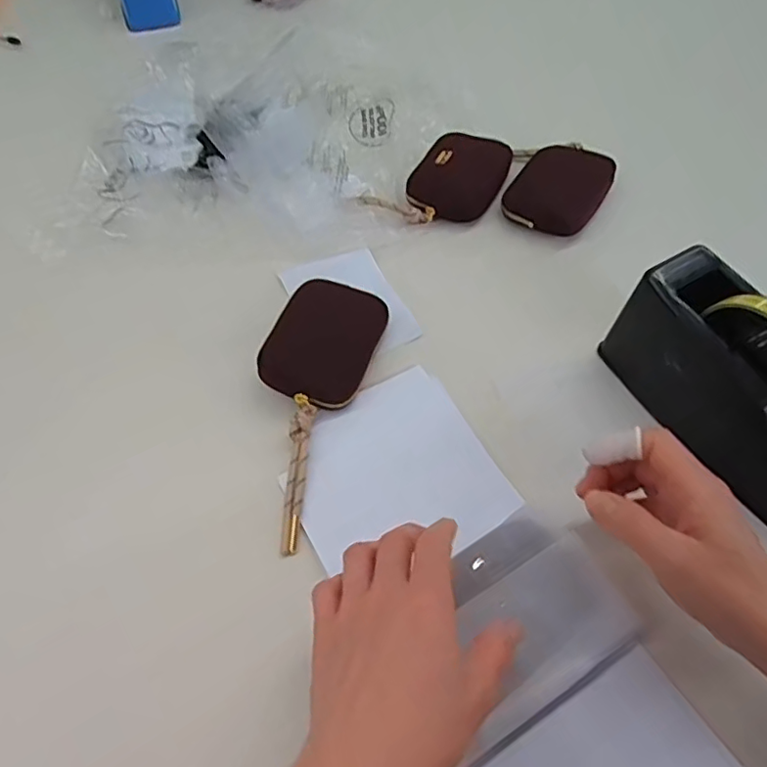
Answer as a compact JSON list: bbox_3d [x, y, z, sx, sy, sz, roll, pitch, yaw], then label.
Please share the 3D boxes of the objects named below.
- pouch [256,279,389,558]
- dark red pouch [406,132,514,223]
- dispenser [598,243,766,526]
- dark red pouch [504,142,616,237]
[{"bbox_3d":[-0.063,0.007,0.440,0.078,0.024,0.216,14,58,10],"label":"pouch"},{"bbox_3d":[0.074,-0.207,0.578,0.082,0.025,0.111,23,60,16],"label":"dark red pouch"},{"bbox_3d":[0.248,0.003,0.389,0.069,0.114,0.194,-30,61,-17],"label":"dispenser"},{"bbox_3d":[0.169,-0.189,0.565,0.086,0.028,0.117,29,62,18],"label":"dark red pouch"}]

